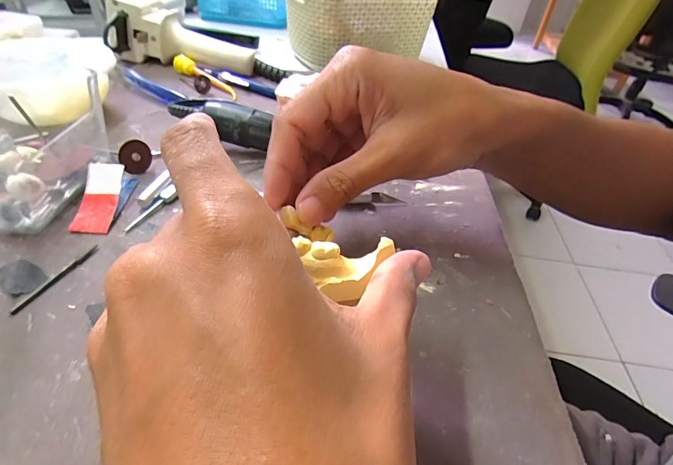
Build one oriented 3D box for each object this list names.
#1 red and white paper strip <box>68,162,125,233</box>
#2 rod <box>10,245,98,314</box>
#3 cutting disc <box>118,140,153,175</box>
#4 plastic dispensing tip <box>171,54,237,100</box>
[{"bbox_3d":[-0.140,-0.020,0.231,0.021,0.005,0.045,3,68,-5],"label":"red and white paper strip"},{"bbox_3d":[-0.139,0.021,0.195,0.004,0.004,0.048,20,43,13],"label":"rod"},{"bbox_3d":[-0.135,-0.051,0.264,0.004,0.021,0.022,6,46,44],"label":"cutting disc"},{"bbox_3d":[-0.130,-0.156,0.389,0.091,0.014,0.017,31,46,26],"label":"plastic dispensing tip"}]

